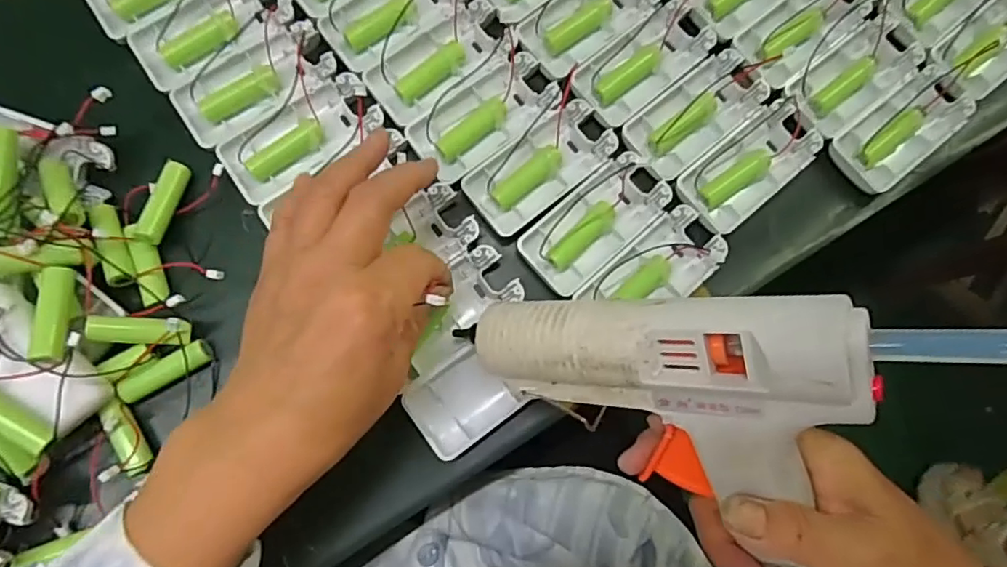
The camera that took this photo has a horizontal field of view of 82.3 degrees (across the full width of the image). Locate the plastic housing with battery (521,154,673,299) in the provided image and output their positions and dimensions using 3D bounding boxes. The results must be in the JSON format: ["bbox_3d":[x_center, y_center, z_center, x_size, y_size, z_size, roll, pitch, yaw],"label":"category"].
[{"bbox_3d":[0.056,-0.036,0.350,0.093,0.016,0.043,-41,84,-8],"label":"plastic housing with battery"}]

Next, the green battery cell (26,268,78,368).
[{"bbox_3d":[-0.233,0.016,0.297,0.014,0.012,0.051,-7,67,-3],"label":"green battery cell"}]

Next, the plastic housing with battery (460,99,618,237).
[{"bbox_3d":[0.023,-0.070,0.353,0.092,0.015,0.046,-39,84,-7],"label":"plastic housing with battery"}]

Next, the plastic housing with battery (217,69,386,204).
[{"bbox_3d":[-0.121,-0.088,0.349,0.093,0.013,0.039,-34,83,-7],"label":"plastic housing with battery"}]

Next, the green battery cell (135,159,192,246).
[{"bbox_3d":[-0.197,-0.046,0.334,0.015,0.011,0.052,9,67,0],"label":"green battery cell"}]

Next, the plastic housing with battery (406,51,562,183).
[{"bbox_3d":[-0.011,-0.101,0.357,0.090,0.016,0.043,-37,84,-7],"label":"plastic housing with battery"}]

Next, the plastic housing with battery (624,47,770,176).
[{"bbox_3d":[0.120,-0.107,0.360,0.090,0.015,0.043,-40,84,-7],"label":"plastic housing with battery"}]

